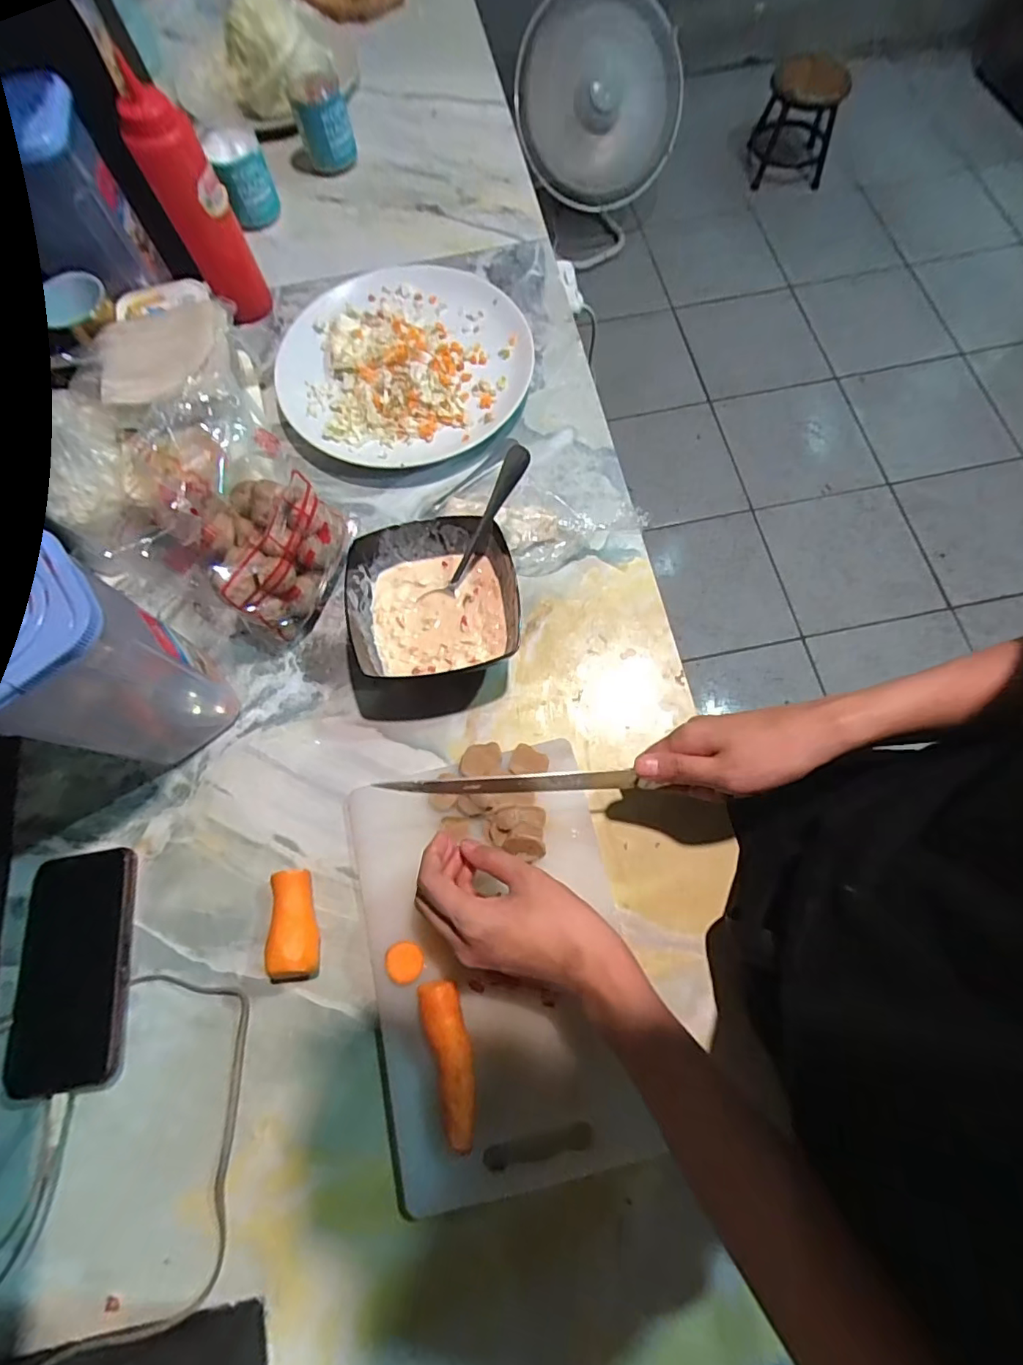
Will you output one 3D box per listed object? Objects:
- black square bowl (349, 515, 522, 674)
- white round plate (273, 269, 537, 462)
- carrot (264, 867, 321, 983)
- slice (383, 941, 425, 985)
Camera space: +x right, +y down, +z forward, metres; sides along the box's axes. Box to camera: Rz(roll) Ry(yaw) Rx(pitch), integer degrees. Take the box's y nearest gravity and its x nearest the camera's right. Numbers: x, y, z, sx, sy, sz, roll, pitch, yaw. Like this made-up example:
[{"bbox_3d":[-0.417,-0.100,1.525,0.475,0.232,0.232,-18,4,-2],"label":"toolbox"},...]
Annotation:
[{"bbox_3d":[-0.066,-0.070,0.477,0.141,0.061,0.126,-5,72,0],"label":"black square bowl"},{"bbox_3d":[-0.114,-0.344,0.579,0.242,0.035,0.273,30,76,11],"label":"white round plate"},{"bbox_3d":[-0.163,0.186,0.413,0.039,0.037,0.080,-4,72,1],"label":"carrot"},{"bbox_3d":[-0.080,0.209,0.405,0.027,0.004,0.027,3,67,-6],"label":"slice"}]

